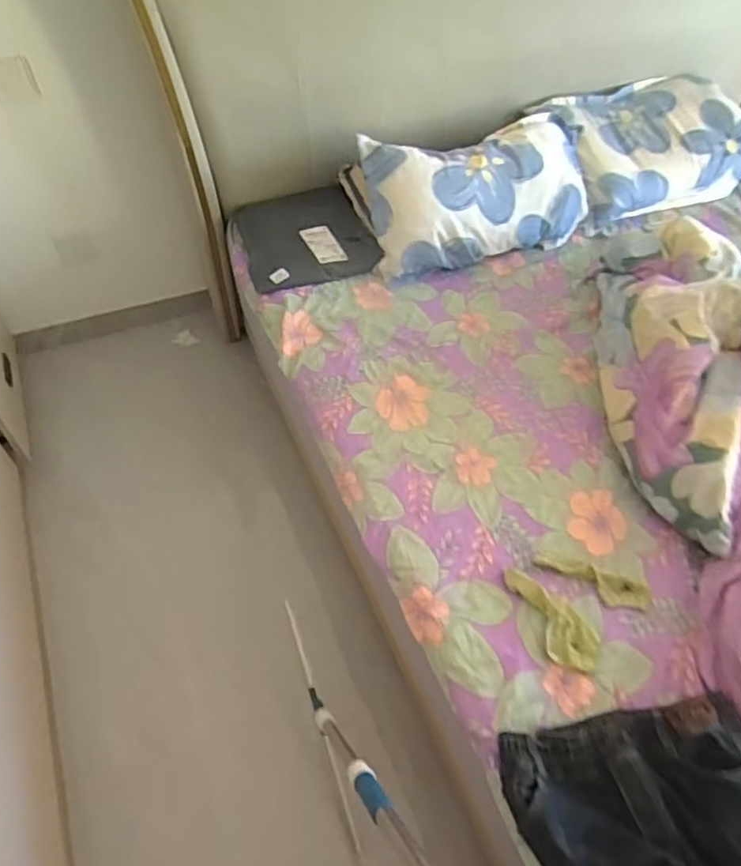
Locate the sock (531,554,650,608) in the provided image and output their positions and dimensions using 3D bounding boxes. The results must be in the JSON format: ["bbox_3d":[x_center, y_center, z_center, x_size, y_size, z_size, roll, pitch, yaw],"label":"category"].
[{"bbox_3d":[0.368,0.247,1.029,0.189,0.031,0.060,13,53,6],"label":"sock"}]

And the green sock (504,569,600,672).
[{"bbox_3d":[0.281,0.292,0.989,0.080,0.022,0.184,-36,63,-27],"label":"green sock"}]

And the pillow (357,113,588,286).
[{"bbox_3d":[0.268,-0.598,1.567,0.588,0.207,0.293,-18,56,-16],"label":"pillow"}]

